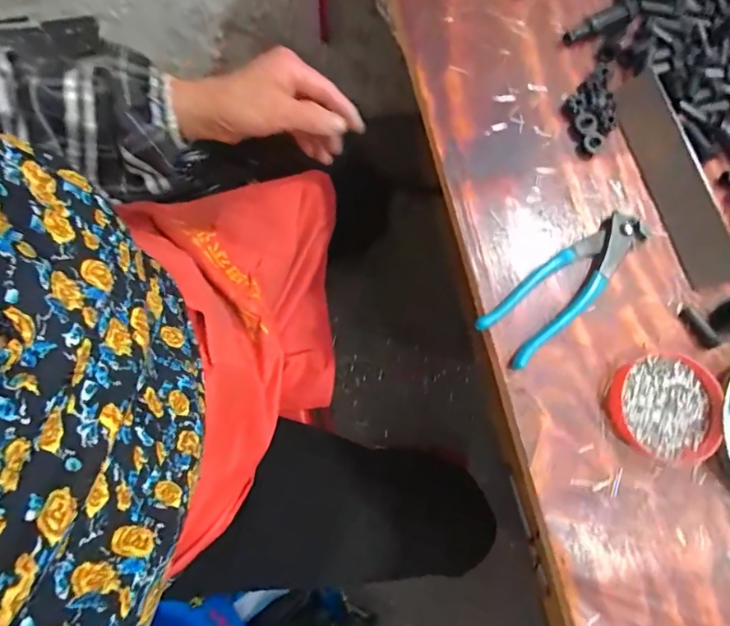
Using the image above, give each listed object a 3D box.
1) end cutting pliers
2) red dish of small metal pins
[{"bbox_3d":[0.161,-0.025,0.377,0.161,0.019,0.046,-38,82,-12],"label":"end cutting pliers"},{"bbox_3d":[0.225,0.072,0.359,0.079,0.013,0.077,1,77,-4],"label":"red dish of small metal pins"}]

